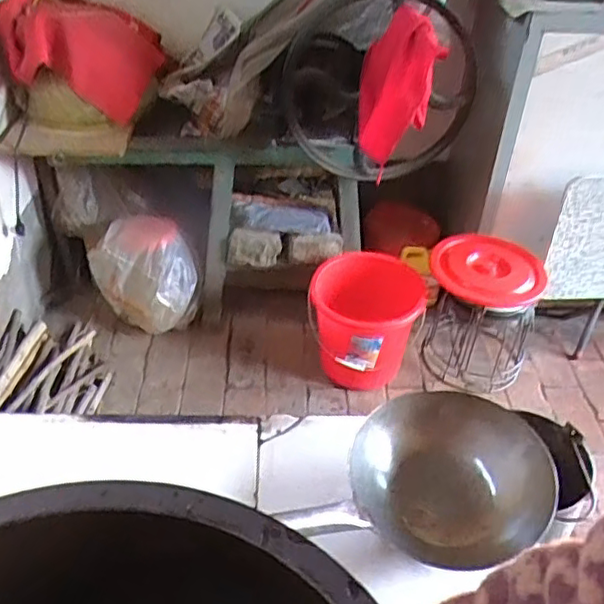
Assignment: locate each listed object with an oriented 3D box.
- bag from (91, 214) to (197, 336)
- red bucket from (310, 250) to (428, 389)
[{"bbox_3d":[-0.442,-0.082,1.805,0.287,0.282,0.198,-11,41,-17],"label":"bag"},{"bbox_3d":[0.174,0.050,1.726,0.282,0.278,0.276,2,39,-2],"label":"red bucket"}]

